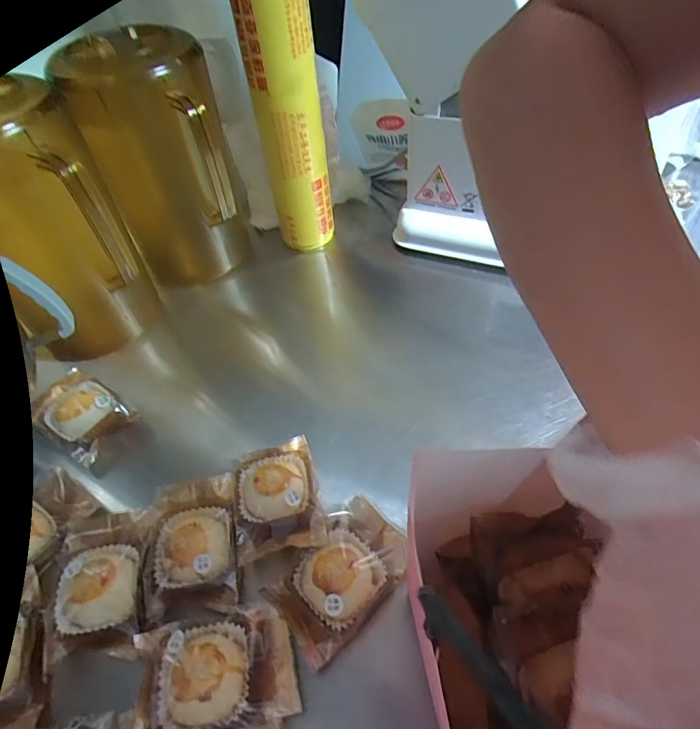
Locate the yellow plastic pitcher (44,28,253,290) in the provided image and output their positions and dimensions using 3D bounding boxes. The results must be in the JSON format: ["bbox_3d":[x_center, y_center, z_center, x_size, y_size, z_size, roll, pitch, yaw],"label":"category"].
[{"bbox_3d":[-0.243,-0.253,0.622,0.169,0.294,0.168,-17,50,-10],"label":"yellow plastic pitcher"}]

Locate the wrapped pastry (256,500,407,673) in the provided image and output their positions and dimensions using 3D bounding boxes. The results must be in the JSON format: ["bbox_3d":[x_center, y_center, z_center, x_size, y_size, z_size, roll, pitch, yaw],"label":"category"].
[{"bbox_3d":[-0.008,0.170,0.378,0.080,0.026,0.117,32,59,28],"label":"wrapped pastry"}]

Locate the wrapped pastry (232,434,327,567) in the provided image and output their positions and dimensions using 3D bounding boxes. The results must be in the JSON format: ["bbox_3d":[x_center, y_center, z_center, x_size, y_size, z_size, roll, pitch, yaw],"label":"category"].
[{"bbox_3d":[-0.070,0.121,0.423,0.077,0.026,0.111,-13,50,-7],"label":"wrapped pastry"}]

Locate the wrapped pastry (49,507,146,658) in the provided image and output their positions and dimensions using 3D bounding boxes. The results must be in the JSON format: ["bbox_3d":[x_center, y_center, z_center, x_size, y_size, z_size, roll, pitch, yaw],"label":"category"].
[{"bbox_3d":[-0.220,0.176,0.388,0.079,0.025,0.114,-7,49,-1],"label":"wrapped pastry"}]

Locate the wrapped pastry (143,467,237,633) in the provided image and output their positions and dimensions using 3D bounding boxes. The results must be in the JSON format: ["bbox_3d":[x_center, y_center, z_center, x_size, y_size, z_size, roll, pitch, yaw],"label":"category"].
[{"bbox_3d":[-0.143,0.154,0.400,0.077,0.027,0.120,-11,50,-5],"label":"wrapped pastry"}]

